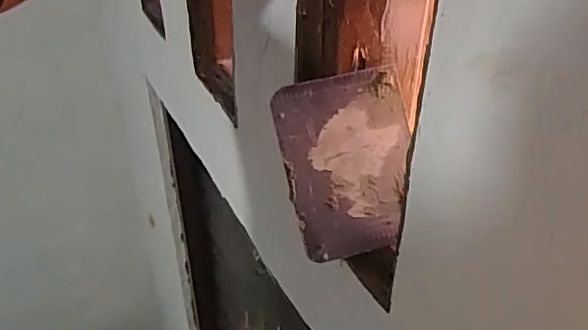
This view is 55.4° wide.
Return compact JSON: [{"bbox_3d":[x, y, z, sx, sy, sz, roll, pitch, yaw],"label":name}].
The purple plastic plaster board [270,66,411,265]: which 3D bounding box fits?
[{"bbox_3d":[0.047,-0.001,0.455,0.106,0.141,0.010,-13,-4,-11],"label":"purple plastic plaster board"}]

